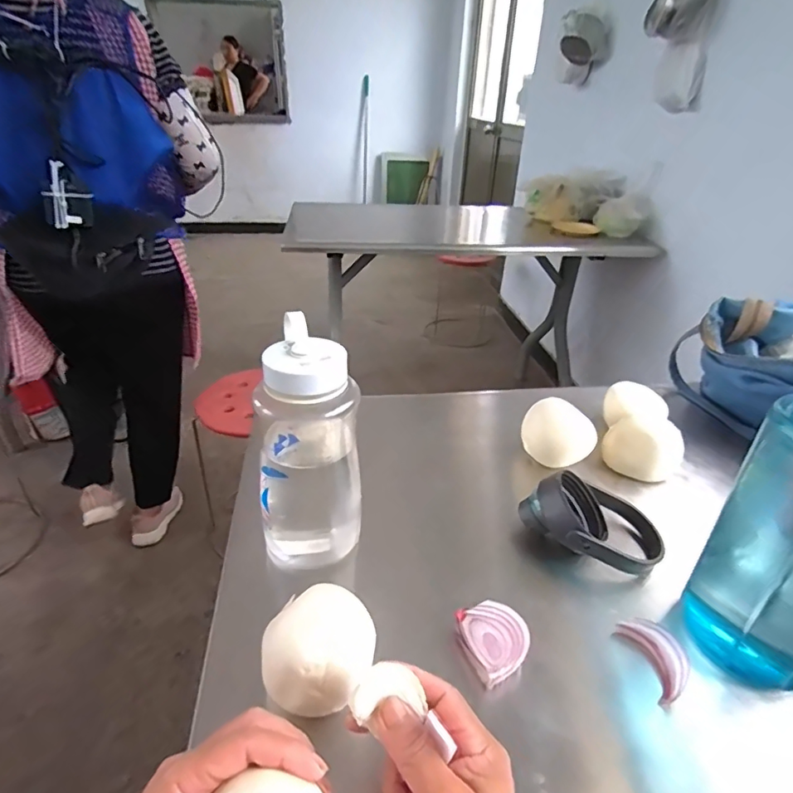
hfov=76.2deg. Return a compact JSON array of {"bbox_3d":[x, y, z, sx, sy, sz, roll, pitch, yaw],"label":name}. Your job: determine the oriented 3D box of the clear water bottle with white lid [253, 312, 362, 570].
[{"bbox_3d":[-0.079,0.048,0.463,0.090,0.206,0.098,2,32,-1],"label":"clear water bottle with white lid"}]

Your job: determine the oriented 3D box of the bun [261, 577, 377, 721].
[{"bbox_3d":[-0.057,0.185,0.366,0.081,0.071,0.073,1,32,-2],"label":"bun"}]

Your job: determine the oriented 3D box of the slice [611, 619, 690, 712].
[{"bbox_3d":[0.207,0.207,0.399,0.033,0.022,0.066,-4,32,-10],"label":"slice"}]

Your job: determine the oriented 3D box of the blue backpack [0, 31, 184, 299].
[{"bbox_3d":[-0.633,-0.447,0.997,0.358,0.386,0.206,-18,37,-29],"label":"blue backpack"}]

